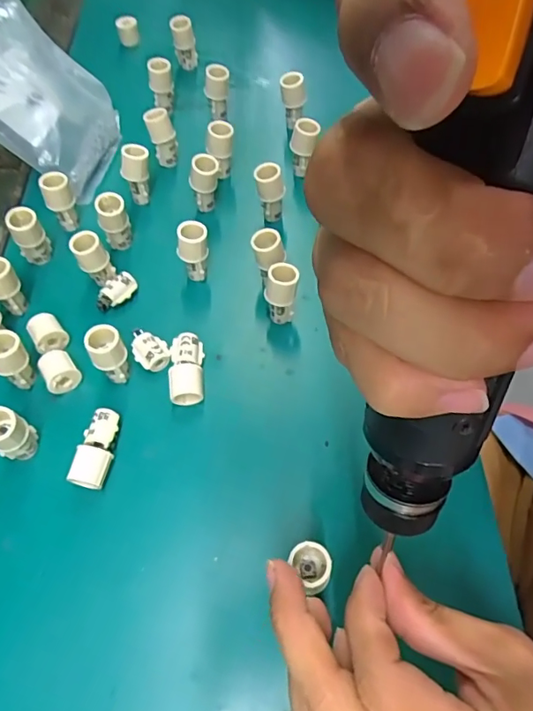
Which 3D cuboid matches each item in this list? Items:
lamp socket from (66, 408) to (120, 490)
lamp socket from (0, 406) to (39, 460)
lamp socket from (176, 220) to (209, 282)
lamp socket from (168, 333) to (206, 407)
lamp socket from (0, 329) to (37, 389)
[{"bbox_3d":[-0.093,0.052,0.282,0.018,0.019,0.044,6,60,6],"label":"lamp socket"},{"bbox_3d":[-0.137,0.044,0.273,0.018,0.041,0.020,31,65,19],"label":"lamp socket"},{"bbox_3d":[-0.048,-0.066,0.338,0.019,0.048,0.017,-3,59,1],"label":"lamp socket"},{"bbox_3d":[-0.048,0.008,0.307,0.020,0.017,0.044,-6,59,-1],"label":"lamp socket"},{"bbox_3d":[-0.150,0.003,0.297,0.019,0.039,0.019,-1,59,2],"label":"lamp socket"}]

